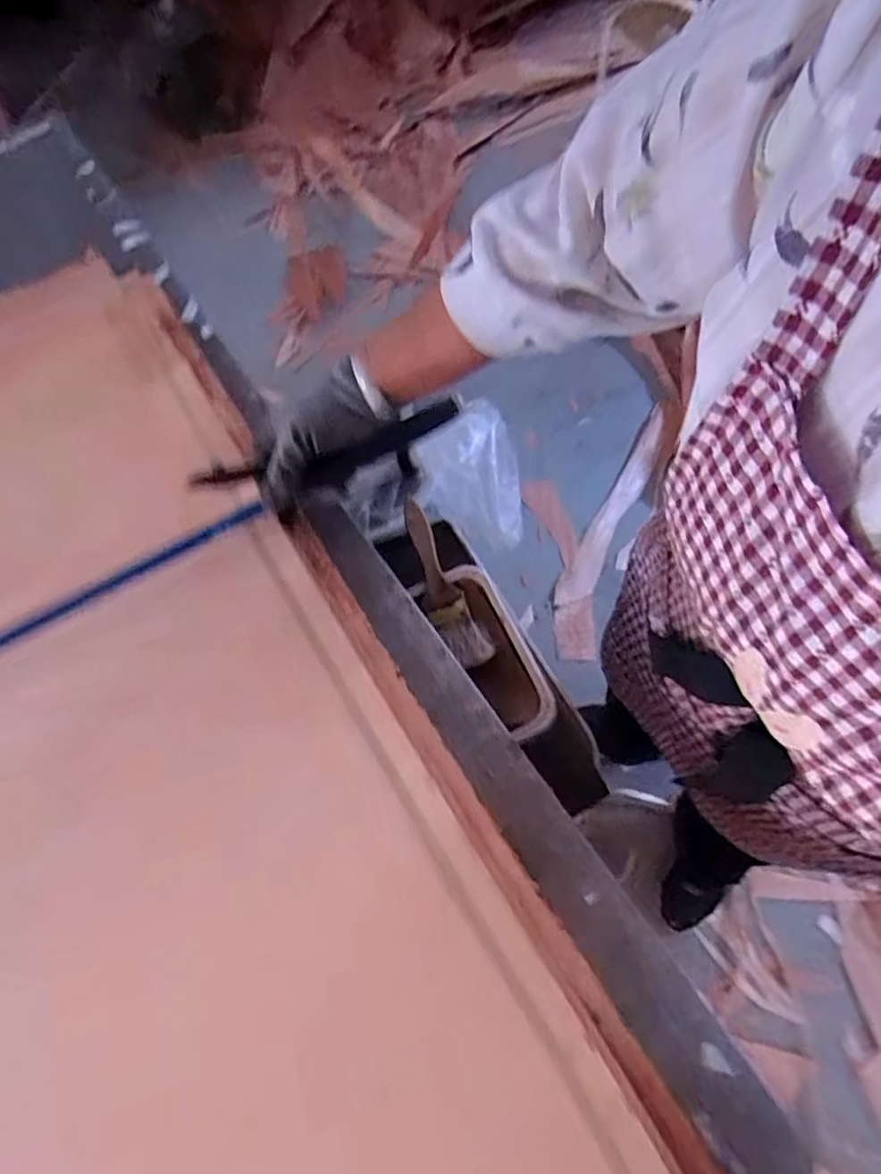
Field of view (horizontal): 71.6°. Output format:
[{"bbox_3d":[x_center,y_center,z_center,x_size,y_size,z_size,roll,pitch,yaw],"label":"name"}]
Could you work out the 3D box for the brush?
[{"bbox_3d":[-0.003,-0.003,0.599,0.040,0.033,0.169,-26,68,-5],"label":"brush"}]

